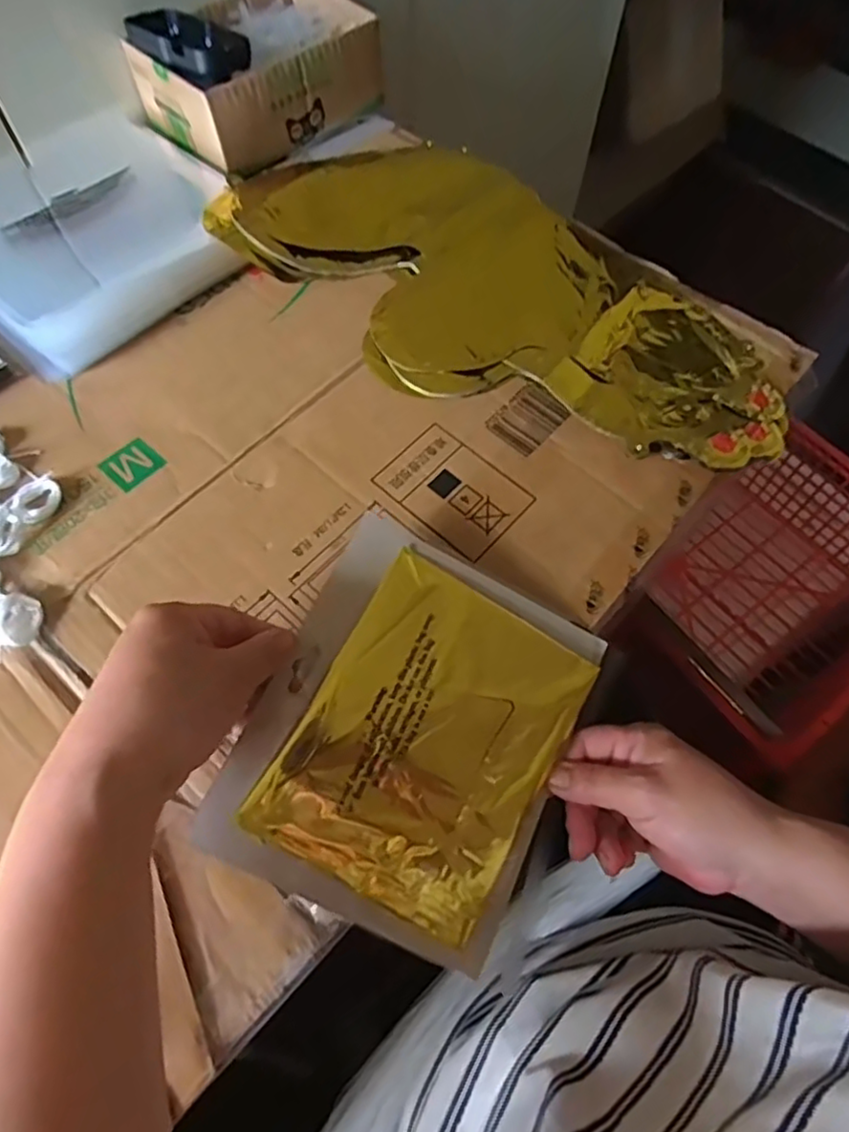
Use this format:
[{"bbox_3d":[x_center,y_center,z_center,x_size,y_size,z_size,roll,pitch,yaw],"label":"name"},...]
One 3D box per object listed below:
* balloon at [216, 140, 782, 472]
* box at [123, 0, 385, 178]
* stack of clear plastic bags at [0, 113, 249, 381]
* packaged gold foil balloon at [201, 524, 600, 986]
[{"bbox_3d":[0.049,-0.214,0.490,0.450,0.031,0.217,40,68,18],"label":"balloon"},{"bbox_3d":[-0.146,-0.439,0.569,0.140,0.064,0.188,39,68,18],"label":"box"},{"bbox_3d":[-0.272,-0.280,0.517,0.246,0.030,0.229,42,69,19],"label":"stack of clear plastic bags"},{"bbox_3d":[-0.002,0.087,0.344,0.161,0.012,0.190,29,70,-5],"label":"packaged gold foil balloon"}]

